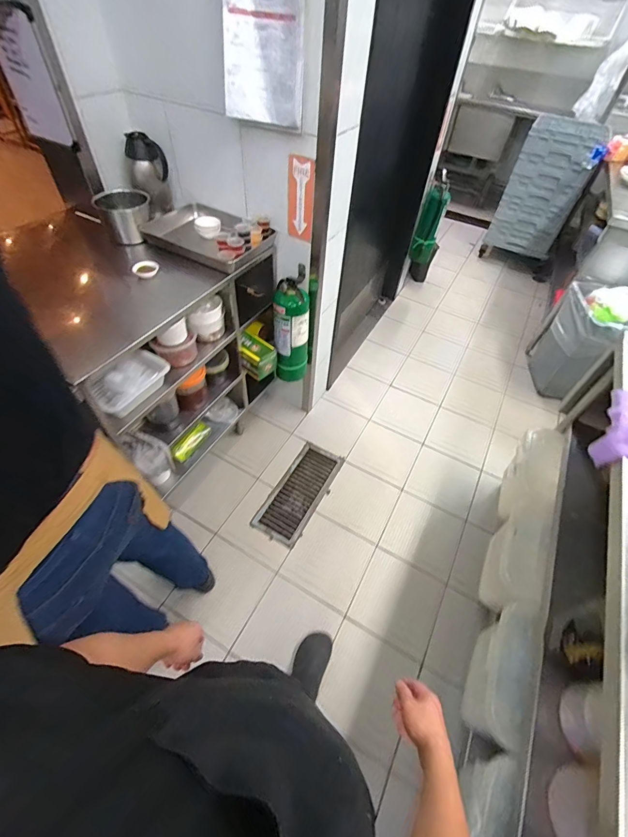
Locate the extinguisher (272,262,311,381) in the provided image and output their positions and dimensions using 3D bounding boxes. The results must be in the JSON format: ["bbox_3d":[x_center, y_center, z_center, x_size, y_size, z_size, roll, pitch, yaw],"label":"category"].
[{"bbox_3d":[-0.089,-0.357,1.483,0.142,0.434,0.138,2,50,-4],"label":"extinguisher"}]

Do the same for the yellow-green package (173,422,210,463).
[{"bbox_3d":[-0.524,0.102,1.549,0.058,0.081,0.197,27,53,16],"label":"yellow-green package"}]

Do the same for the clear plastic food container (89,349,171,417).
[{"bbox_3d":[-0.544,-0.101,1.071,0.120,0.076,0.244,28,53,17],"label":"clear plastic food container"}]

